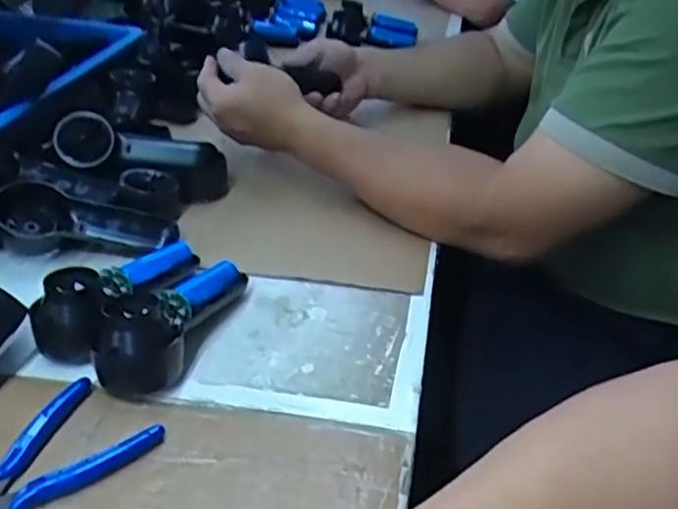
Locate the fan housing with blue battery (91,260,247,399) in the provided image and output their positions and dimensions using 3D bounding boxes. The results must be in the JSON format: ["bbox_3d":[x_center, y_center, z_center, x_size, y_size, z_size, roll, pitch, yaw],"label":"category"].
[{"bbox_3d":[-0.124,0.039,0.492,0.058,0.054,0.135,12,35,15],"label":"fan housing with blue battery"}]

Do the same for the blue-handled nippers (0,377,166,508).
[{"bbox_3d":[-0.176,0.123,0.398,0.076,0.011,0.118,24,40,30],"label":"blue-handled nippers"}]

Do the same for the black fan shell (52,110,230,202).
[{"bbox_3d":[-0.195,-0.100,0.674,0.171,0.050,0.060,15,32,-12],"label":"black fan shell"}]

